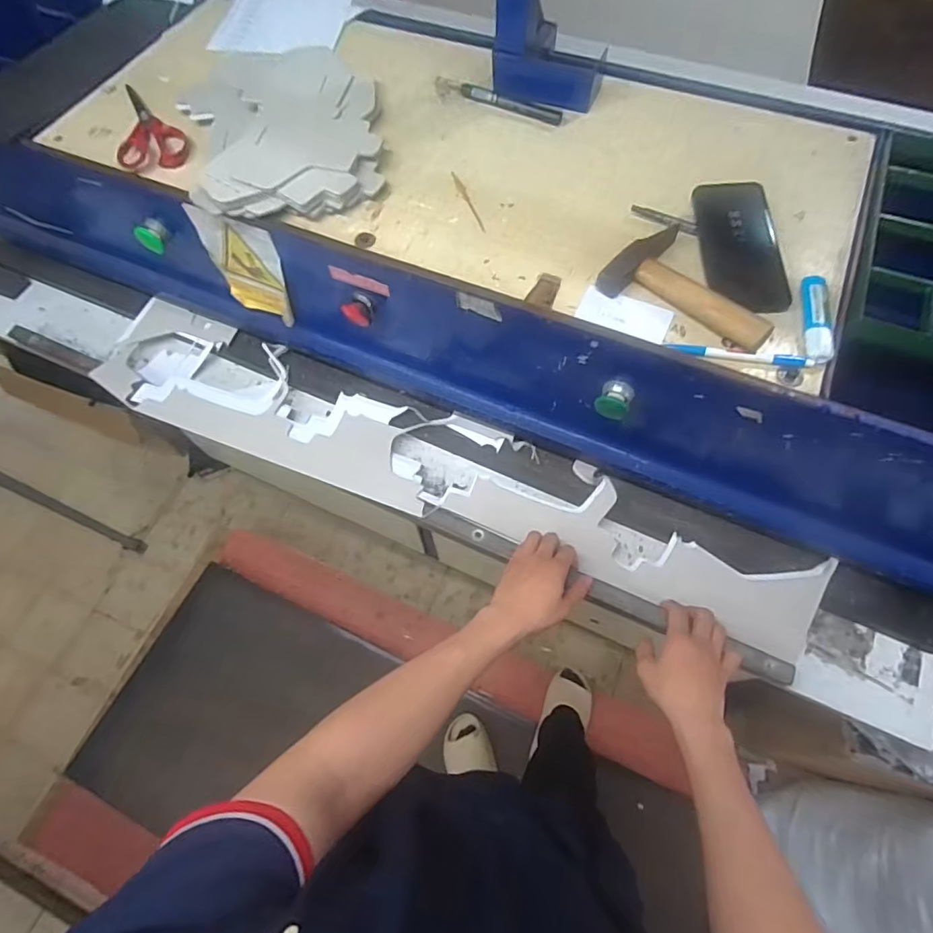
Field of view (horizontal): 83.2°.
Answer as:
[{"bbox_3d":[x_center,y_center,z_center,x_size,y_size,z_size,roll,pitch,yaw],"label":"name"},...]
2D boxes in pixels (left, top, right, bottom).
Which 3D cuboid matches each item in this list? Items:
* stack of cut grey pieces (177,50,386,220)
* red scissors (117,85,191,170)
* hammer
[{"bbox_3d":[-0.236,-0.445,0.668,0.243,0.032,0.347,-17,63,-6],"label":"stack of cut grey pieces"},{"bbox_3d":[-0.427,-0.447,0.694,0.085,0.006,0.207,-28,65,-12],"label":"red scissors"},{"bbox_3d":[0.233,-0.189,0.539,0.172,0.025,0.099,31,68,17],"label":"hammer"}]

